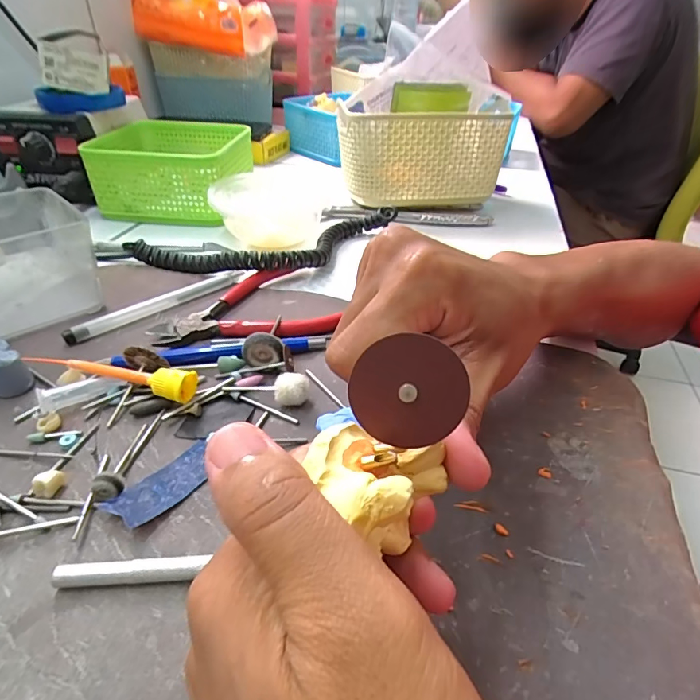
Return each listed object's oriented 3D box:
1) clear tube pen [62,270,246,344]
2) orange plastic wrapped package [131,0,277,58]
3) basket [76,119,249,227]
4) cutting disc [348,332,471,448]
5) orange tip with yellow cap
[{"bbox_3d":[-0.128,-0.033,0.302,0.124,0.007,0.008,-29,48,-35],"label":"clear tube pen"},{"bbox_3d":[-0.192,-0.439,0.589,0.168,0.061,0.095,15,40,15],"label":"orange plastic wrapped package"},{"bbox_3d":[-0.172,-0.184,0.449,0.123,0.062,0.125,4,38,1],"label":"basket"},{"bbox_3d":[0.016,0.012,0.121,0.030,0.030,0.004,11,12,4],"label":"cutting disc"},{"bbox_3d":[-0.125,0.015,0.232,0.090,0.019,0.014,7,38,5],"label":"orange tip with yellow cap"}]

